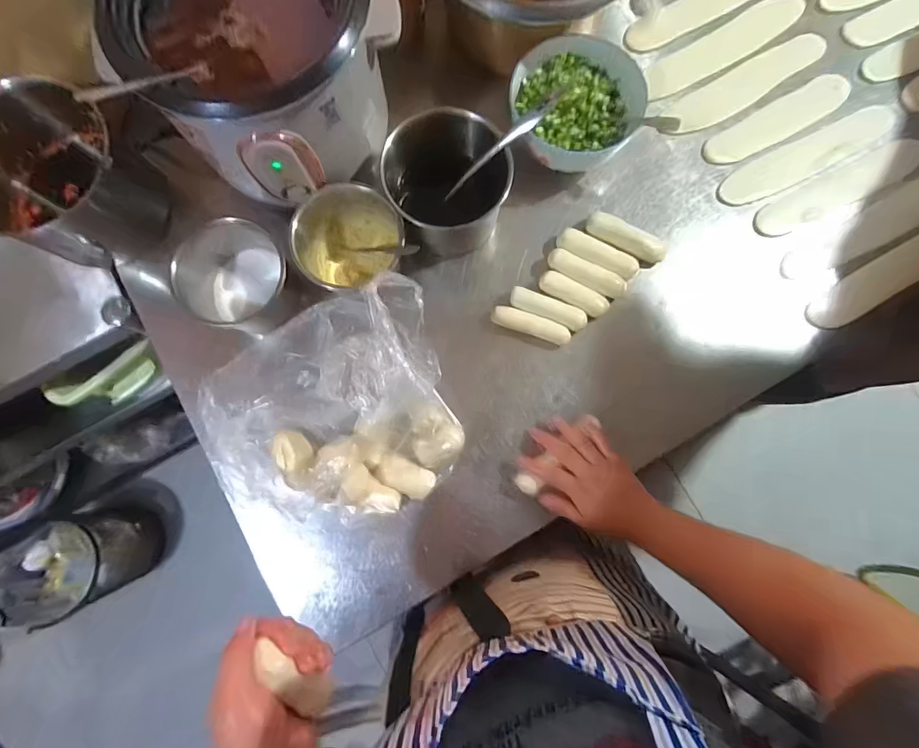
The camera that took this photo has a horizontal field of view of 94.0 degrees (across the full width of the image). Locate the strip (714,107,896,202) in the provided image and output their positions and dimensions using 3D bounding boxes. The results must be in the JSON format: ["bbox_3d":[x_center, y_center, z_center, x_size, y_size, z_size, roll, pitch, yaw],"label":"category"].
[{"bbox_3d":[0.492,-0.310,0.603,0.281,0.009,0.058,-26,82,-4],"label":"strip"}]

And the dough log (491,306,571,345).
[{"bbox_3d":[0.093,-0.063,0.564,0.103,0.026,0.025,18,82,3],"label":"dough log"}]

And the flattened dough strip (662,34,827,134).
[{"bbox_3d":[0.424,-0.427,0.629,0.268,0.005,0.065,-32,69,-6],"label":"flattened dough strip"}]

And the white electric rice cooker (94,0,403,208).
[{"bbox_3d":[-0.223,-0.349,0.485,0.258,0.172,0.238,33,83,5],"label":"white electric rice cooker"}]

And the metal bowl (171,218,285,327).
[{"bbox_3d":[-0.299,-0.130,0.557,0.108,0.081,0.128,39,83,6],"label":"metal bowl"}]

